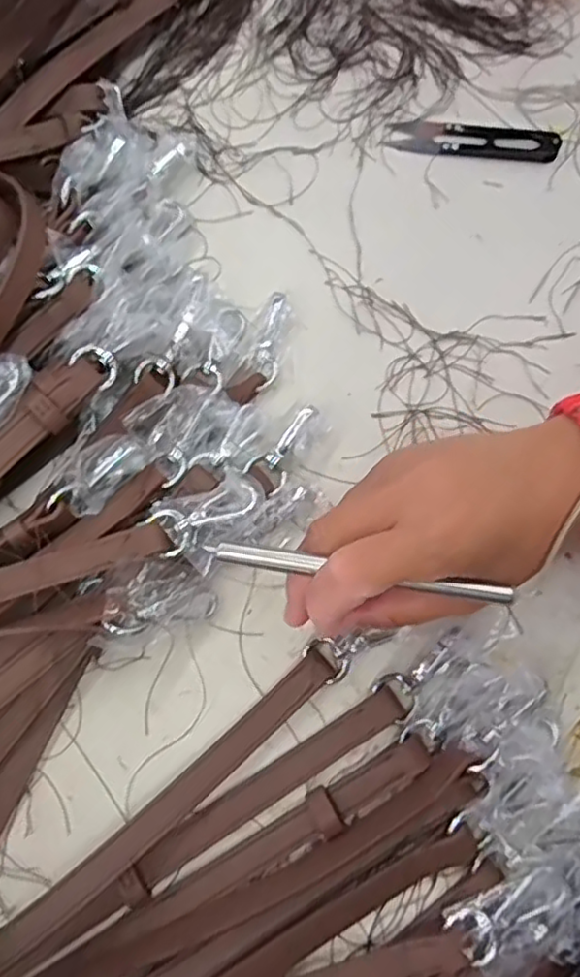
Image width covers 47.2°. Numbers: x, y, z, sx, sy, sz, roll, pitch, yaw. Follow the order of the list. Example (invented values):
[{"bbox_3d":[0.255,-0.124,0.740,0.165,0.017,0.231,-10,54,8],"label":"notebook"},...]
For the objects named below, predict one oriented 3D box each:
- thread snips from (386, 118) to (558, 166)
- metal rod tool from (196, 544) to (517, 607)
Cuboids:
[{"bbox_3d":[0.111,-0.213,0.404,0.101,0.009,0.026,9,74,4],"label":"thread snips"},{"bbox_3d":[0.029,0.036,0.273,0.126,0.005,0.007,11,75,-2],"label":"metal rod tool"}]

